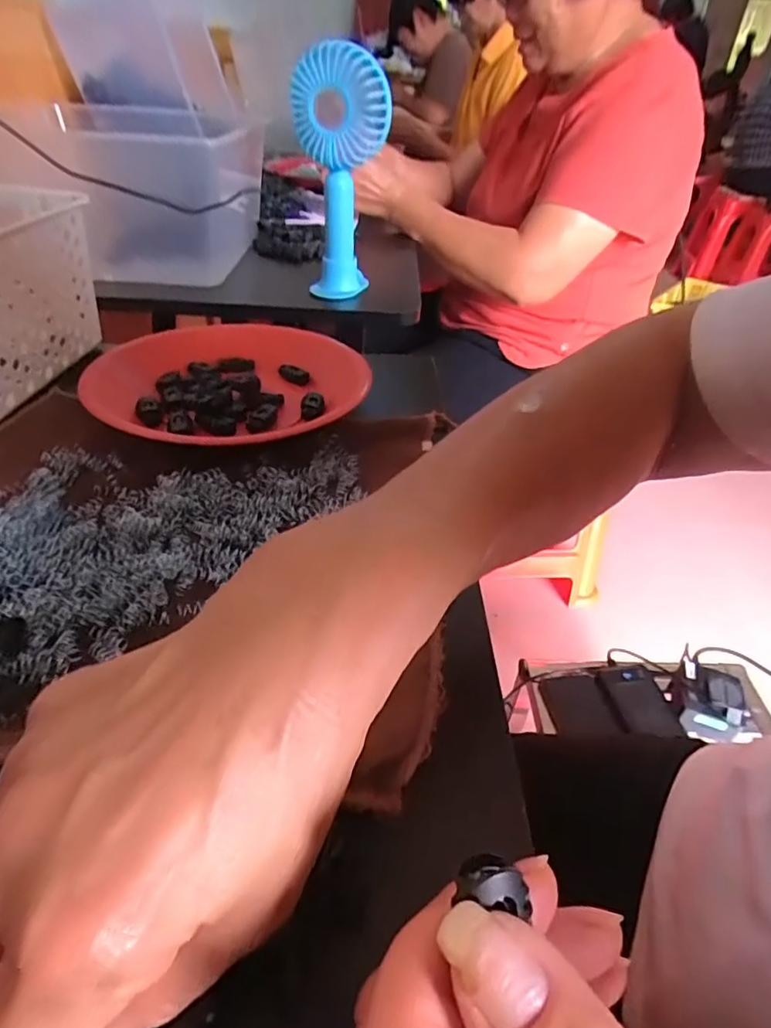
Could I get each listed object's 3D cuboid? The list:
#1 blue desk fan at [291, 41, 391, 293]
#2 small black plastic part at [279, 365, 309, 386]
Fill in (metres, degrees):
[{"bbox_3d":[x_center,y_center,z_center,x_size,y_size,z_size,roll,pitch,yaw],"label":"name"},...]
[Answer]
[{"bbox_3d":[-0.050,-0.368,0.630,0.102,0.229,0.058,-1,39,-6],"label":"blue desk fan"},{"bbox_3d":[-0.077,-0.117,0.472,0.028,0.010,0.012,22,42,20],"label":"small black plastic part"}]

